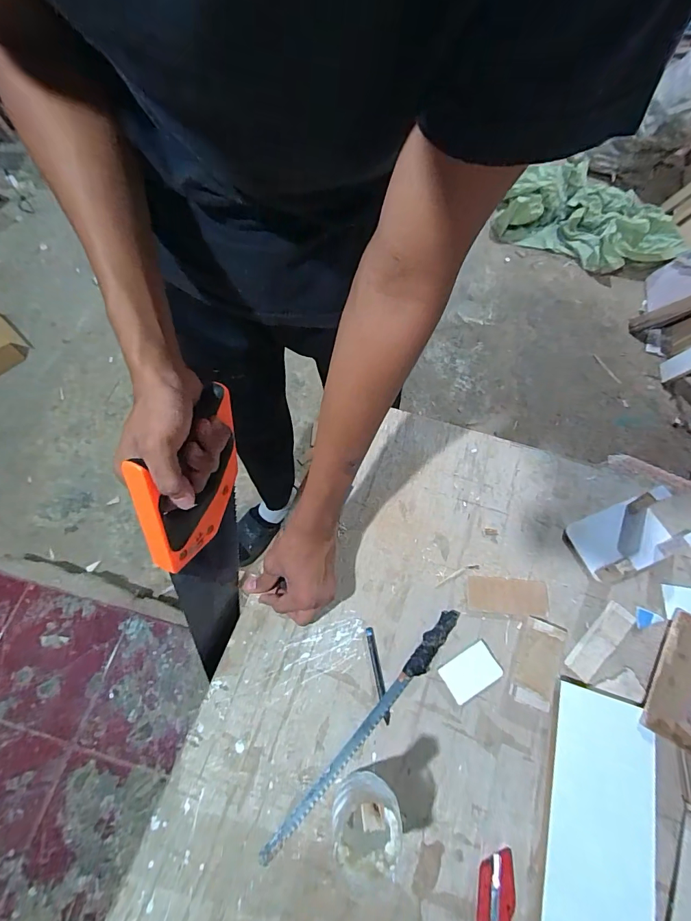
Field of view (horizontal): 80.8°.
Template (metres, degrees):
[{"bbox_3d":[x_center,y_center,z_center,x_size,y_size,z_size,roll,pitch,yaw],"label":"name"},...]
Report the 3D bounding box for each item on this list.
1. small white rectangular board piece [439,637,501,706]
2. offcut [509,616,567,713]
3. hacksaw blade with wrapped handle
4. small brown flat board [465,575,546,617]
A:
[{"bbox_3d":[0.146,0.246,0.472,0.065,0.005,0.042,-28,68,-12],"label":"small white rectangular board piece"},{"bbox_3d":[0.223,0.233,0.469,0.045,0.012,0.093,24,68,10],"label":"offcut"},{"bbox_3d":[0.027,0.291,0.445,0.023,0.021,0.311,39,71,16],"label":"hacksaw blade with wrapped handle"},{"bbox_3d":[0.203,0.169,0.508,0.098,0.005,0.042,5,65,2],"label":"small brown flat board"}]

